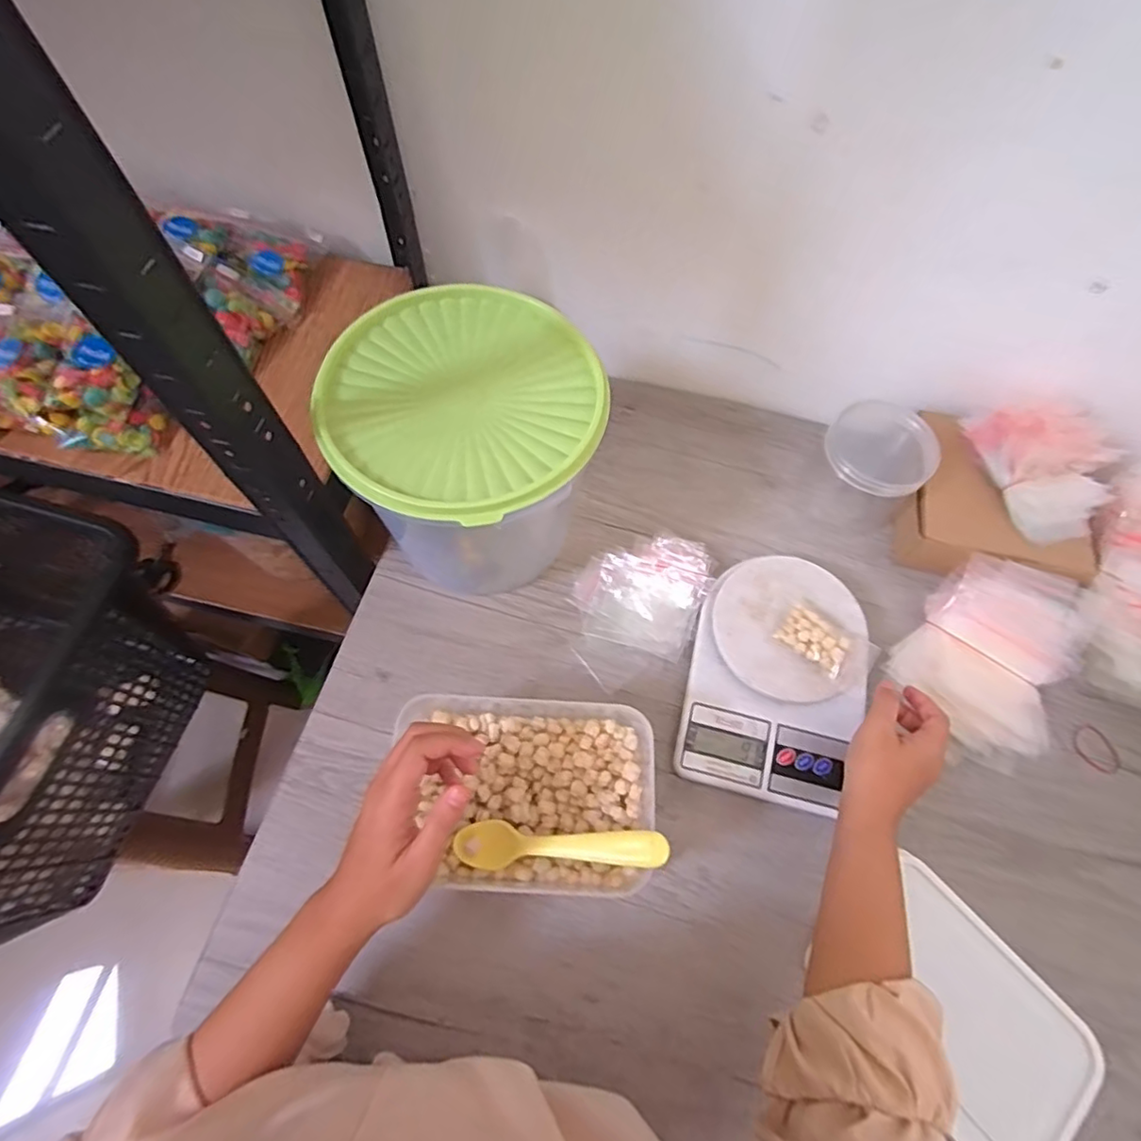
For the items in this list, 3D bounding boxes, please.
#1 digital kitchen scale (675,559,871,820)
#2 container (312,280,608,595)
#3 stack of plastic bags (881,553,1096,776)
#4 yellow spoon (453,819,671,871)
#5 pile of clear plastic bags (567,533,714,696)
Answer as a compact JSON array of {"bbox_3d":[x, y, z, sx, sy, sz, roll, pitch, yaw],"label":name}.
[{"bbox_3d":[0.180,0.087,0.503,0.147,0.041,0.208,14,65,5],"label":"digital kitchen scale"},{"bbox_3d":[-0.078,-0.092,0.501,0.195,0.179,0.200,1,65,-1],"label":"container"},{"bbox_3d":[0.370,0.078,0.511,0.161,0.056,0.134,-40,72,-18],"label":"stack of plastic bags"},{"bbox_3d":[-0.009,0.190,0.404,0.153,0.015,0.030,-9,63,22],"label":"yellow spoon"},{"bbox_3d":[0.059,0.027,0.533,0.112,0.024,0.149,26,67,10],"label":"pile of clear plastic bags"}]

